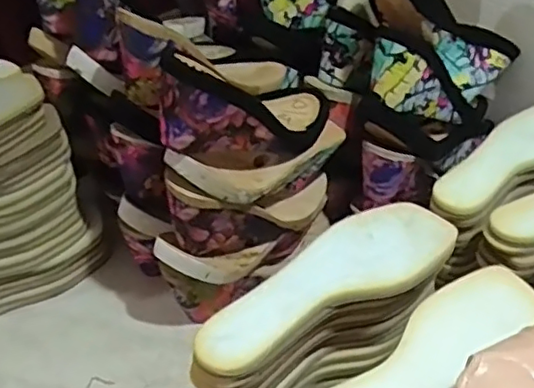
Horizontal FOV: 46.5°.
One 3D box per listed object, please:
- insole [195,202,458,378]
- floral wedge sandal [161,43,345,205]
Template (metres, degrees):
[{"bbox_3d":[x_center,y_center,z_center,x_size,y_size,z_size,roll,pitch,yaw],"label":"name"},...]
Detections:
[{"bbox_3d":[0.047,0.070,0.509,0.241,0.020,0.082,-24,43,-22],"label":"insole"},{"bbox_3d":[-0.022,-0.060,0.633,0.072,0.120,0.253,29,15,34],"label":"floral wedge sandal"}]

